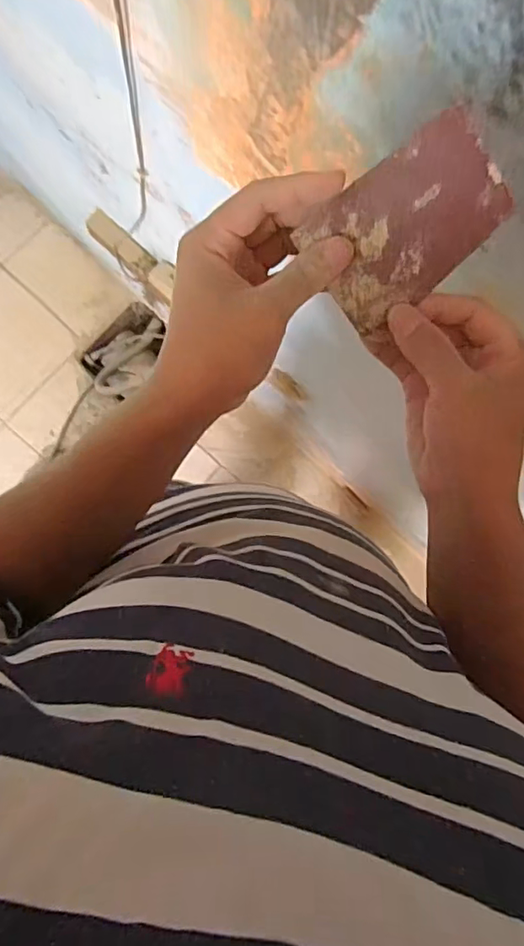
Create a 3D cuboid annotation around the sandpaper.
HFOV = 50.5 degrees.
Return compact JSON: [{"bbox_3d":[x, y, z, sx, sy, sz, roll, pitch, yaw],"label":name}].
[{"bbox_3d":[0.076,-0.129,0.296,0.097,0.015,0.068,-30,111,29],"label":"sandpaper"}]

